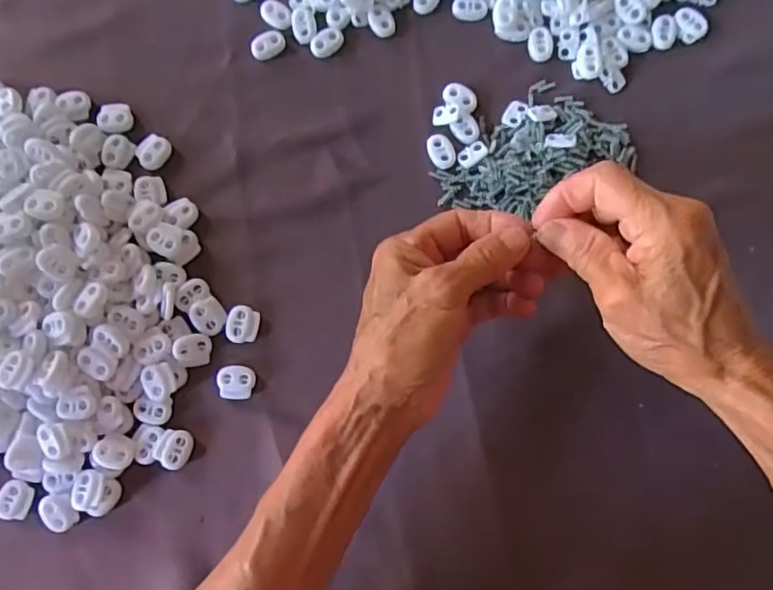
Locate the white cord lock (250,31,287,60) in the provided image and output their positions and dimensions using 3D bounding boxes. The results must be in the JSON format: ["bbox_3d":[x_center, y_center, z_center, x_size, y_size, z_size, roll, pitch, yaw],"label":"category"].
[{"bbox_3d":[-0.078,-0.164,0.390,0.023,0.007,0.015,-35,81,-3],"label":"white cord lock"}]

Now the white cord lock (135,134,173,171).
[{"bbox_3d":[-0.149,-0.092,0.379,0.019,0.007,0.022,38,84,8],"label":"white cord lock"}]

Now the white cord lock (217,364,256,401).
[{"bbox_3d":[-0.089,0.052,0.353,0.021,0.008,0.020,3,81,3],"label":"white cord lock"}]

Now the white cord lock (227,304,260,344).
[{"bbox_3d":[-0.086,0.018,0.358,0.019,0.005,0.022,3,81,3],"label":"white cord lock"}]

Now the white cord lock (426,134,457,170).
[{"bbox_3d":[0.034,-0.090,0.370,0.015,0.004,0.023,-23,80,-1],"label":"white cord lock"}]

